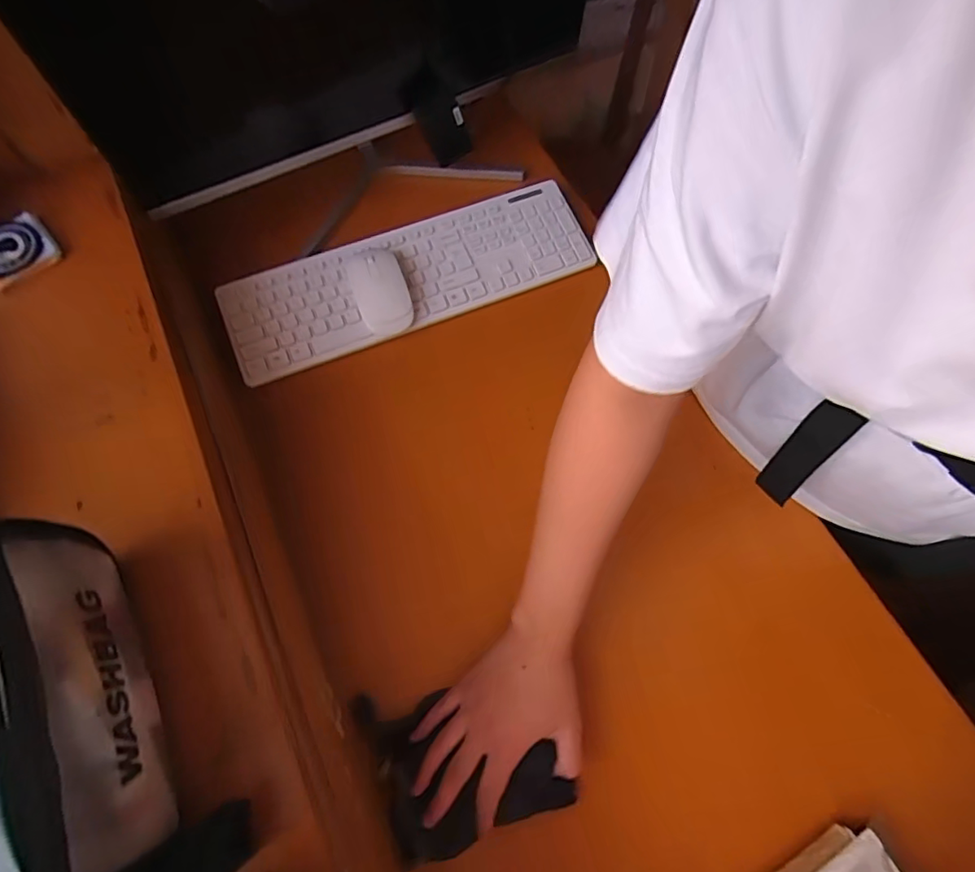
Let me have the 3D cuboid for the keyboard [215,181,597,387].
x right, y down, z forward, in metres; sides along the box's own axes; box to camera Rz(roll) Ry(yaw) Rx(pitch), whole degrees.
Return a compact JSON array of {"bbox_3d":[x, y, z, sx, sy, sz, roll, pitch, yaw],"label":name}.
[{"bbox_3d":[-0.089,-0.192,0.621,0.431,0.024,0.128,-22,70,-10],"label":"keyboard"}]

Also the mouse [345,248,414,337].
[{"bbox_3d":[-0.124,-0.172,0.591,0.059,0.048,0.106,-19,70,-9],"label":"mouse"}]

